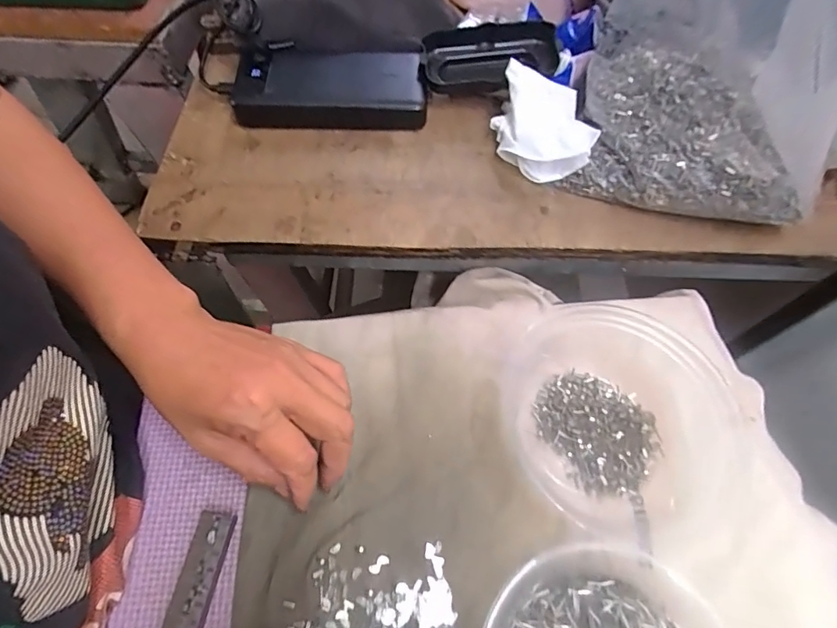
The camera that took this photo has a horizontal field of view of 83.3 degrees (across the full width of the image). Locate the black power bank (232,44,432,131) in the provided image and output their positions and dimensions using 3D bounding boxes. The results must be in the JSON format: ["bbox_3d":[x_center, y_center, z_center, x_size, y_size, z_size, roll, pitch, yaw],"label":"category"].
[{"bbox_3d":[-0.073,-0.186,0.391,0.152,0.025,0.068,1,61,-2],"label":"black power bank"}]

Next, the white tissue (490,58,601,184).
[{"bbox_3d":[0.095,-0.144,0.364,0.073,0.045,0.073,12,63,5],"label":"white tissue"}]

